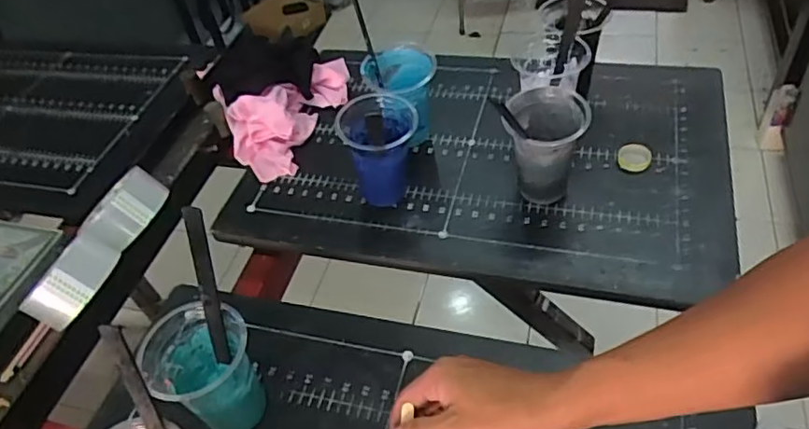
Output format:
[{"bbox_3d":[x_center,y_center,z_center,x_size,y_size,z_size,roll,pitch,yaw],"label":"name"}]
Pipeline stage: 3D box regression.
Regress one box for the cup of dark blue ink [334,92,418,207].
[{"bbox_3d":[-0.027,-0.066,0.698,0.084,0.115,0.093,-7,47,4],"label":"cup of dark blue ink"}]

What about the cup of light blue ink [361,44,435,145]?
[{"bbox_3d":[-0.004,-0.139,0.753,0.084,0.115,0.083,-5,47,5],"label":"cup of light blue ink"}]

